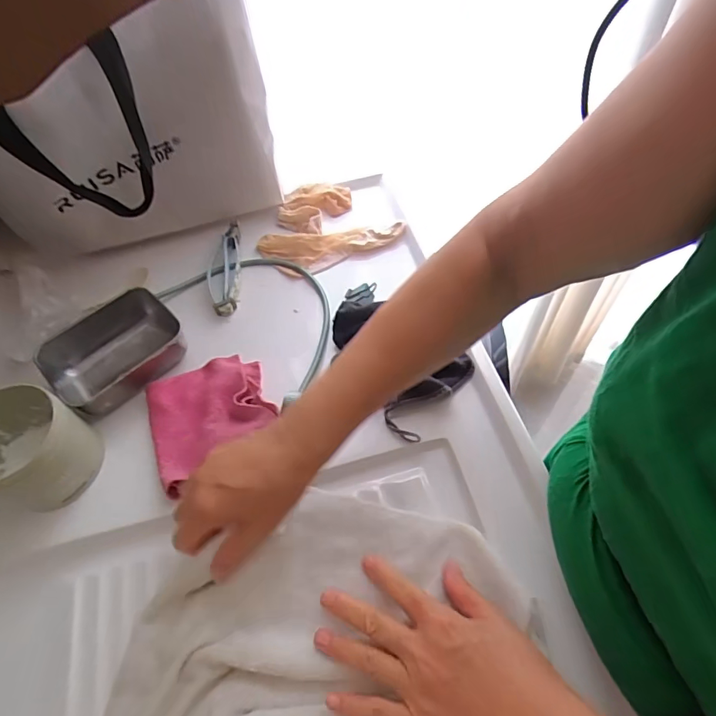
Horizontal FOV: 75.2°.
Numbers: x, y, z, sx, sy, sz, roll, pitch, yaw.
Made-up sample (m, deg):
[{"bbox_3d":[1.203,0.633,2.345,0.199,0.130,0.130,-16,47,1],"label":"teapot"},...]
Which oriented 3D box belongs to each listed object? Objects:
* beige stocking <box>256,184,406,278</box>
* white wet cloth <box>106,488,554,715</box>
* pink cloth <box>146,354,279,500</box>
[{"bbox_3d":[-0.049,-0.182,0.618,0.169,0.027,0.144,-20,57,-9],"label":"beige stocking"},{"bbox_3d":[-0.034,0.224,0.358,0.322,0.023,0.221,-11,58,-3],"label":"white wet cloth"},{"bbox_3d":[-0.148,0.056,0.466,0.118,0.025,0.125,-22,58,-10],"label":"pink cloth"}]

